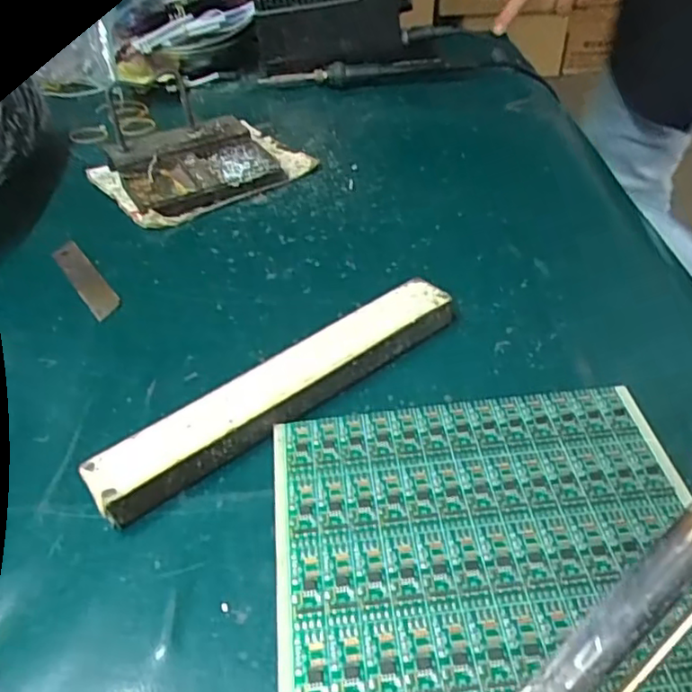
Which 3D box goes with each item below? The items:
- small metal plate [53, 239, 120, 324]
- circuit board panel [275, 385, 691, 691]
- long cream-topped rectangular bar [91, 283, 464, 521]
[{"bbox_3d":[-0.168,-0.044,0.410,0.018,0.005,0.093,-27,45,-25],"label":"small metal plate"},{"bbox_3d":[0.058,0.091,0.227,0.164,0.007,0.188,-6,40,-3],"label":"circuit board panel"},{"bbox_3d":[-0.028,0.019,0.310,0.196,0.019,0.029,-30,47,-28],"label":"long cream-topped rectangular bar"}]

